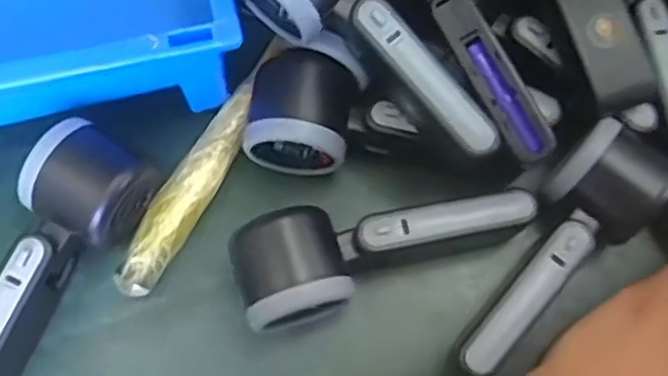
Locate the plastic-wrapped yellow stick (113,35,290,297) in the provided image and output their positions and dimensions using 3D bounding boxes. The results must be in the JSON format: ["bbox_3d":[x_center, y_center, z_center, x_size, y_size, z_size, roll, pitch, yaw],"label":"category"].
[{"bbox_3d":[-0.075,-0.014,0.418,0.026,0.028,0.170,27,72,7],"label":"plastic-wrapped yellow stick"}]

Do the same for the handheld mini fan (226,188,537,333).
[{"bbox_3d":[0.026,0.030,0.390,0.163,0.052,0.057,-18,73,-9],"label":"handheld mini fan"}]

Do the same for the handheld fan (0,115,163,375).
[{"bbox_3d":[-0.162,0.044,0.380,0.060,0.046,0.161,29,72,7],"label":"handheld fan"}]

